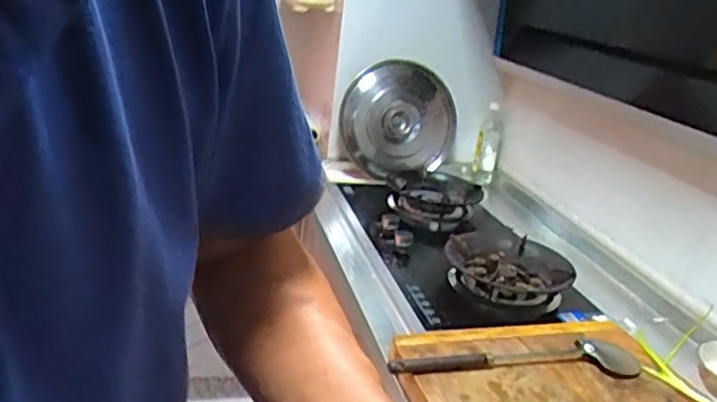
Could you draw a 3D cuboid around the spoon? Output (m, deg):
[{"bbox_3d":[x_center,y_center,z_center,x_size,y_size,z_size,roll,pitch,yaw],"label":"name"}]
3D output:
[{"bbox_3d":[0.234,0.228,0.918,0.382,0.022,0.082,3,21,-12],"label":"spoon"}]

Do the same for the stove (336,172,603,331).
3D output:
[{"bbox_3d":[0.201,0.082,1.363,0.376,0.098,0.667,0,22,-19],"label":"stove"}]

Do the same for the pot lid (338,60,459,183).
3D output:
[{"bbox_3d":[0.108,-0.213,1.703,0.319,0.317,0.094,41,-11,-2],"label":"pot lid"}]

